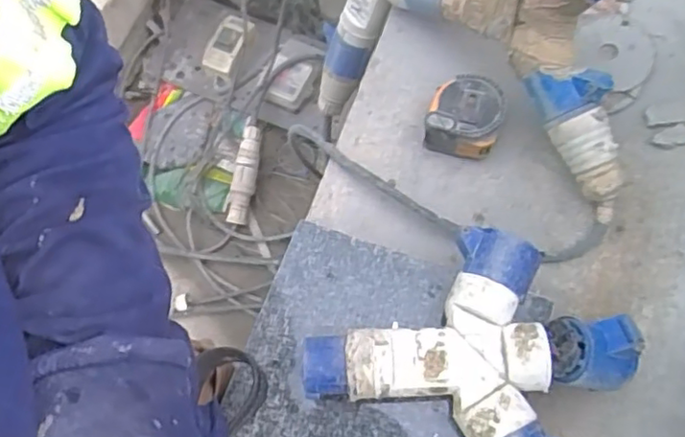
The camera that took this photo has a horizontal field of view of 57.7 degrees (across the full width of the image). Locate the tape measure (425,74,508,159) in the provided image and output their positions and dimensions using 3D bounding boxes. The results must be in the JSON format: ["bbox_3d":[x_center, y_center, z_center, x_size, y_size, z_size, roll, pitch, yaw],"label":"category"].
[{"bbox_3d":[0.112,-0.092,0.571,0.063,0.052,0.062,-2,70,5],"label":"tape measure"}]

